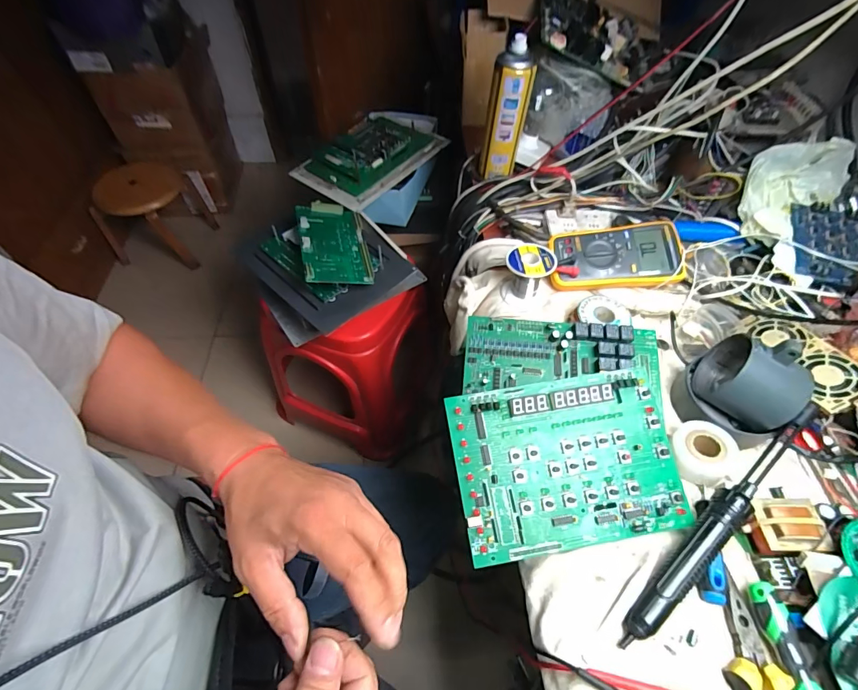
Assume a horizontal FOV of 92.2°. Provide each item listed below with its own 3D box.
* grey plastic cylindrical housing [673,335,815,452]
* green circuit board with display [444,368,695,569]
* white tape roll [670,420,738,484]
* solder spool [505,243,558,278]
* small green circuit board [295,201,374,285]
[{"bbox_3d":[0.343,0.047,0.449,0.080,0.109,0.105,-35,64,-23],"label":"grey plastic cylindrical housing"},{"bbox_3d":[0.135,0.116,0.412,0.212,0.009,0.159,-9,74,-3],"label":"green circuit board with display"},{"bbox_3d":[0.293,0.114,0.440,0.054,0.031,0.062,-3,56,-4],"label":"white tape roll"},{"bbox_3d":[0.136,-0.110,0.549,0.061,0.013,0.062,28,59,16],"label":"solder spool"},{"bbox_3d":[-0.181,-0.196,0.778,0.119,0.013,0.209,-4,61,-21],"label":"small green circuit board"}]

